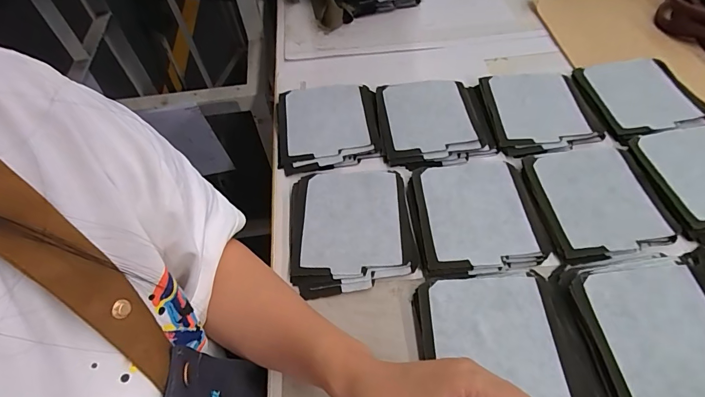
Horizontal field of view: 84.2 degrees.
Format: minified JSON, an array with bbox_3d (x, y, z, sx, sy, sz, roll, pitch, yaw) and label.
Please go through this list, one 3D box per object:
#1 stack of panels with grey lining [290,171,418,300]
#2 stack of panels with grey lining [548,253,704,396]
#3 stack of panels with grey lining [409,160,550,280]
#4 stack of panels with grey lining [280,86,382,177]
[{"bbox_3d":[-0.002,0.030,0.445,0.133,0.014,0.155,-6,54,1],"label":"stack of panels with grey lining"},{"bbox_3d":[0.273,0.126,0.357,0.139,0.016,0.152,-6,54,1],"label":"stack of panels with grey lining"},{"bbox_3d":[0.138,0.018,0.443,0.132,0.017,0.147,-5,54,2],"label":"stack of panels with grey lining"},{"bbox_3d":[-0.034,-0.103,0.533,0.136,0.016,0.147,-7,54,0],"label":"stack of panels with grey lining"}]

